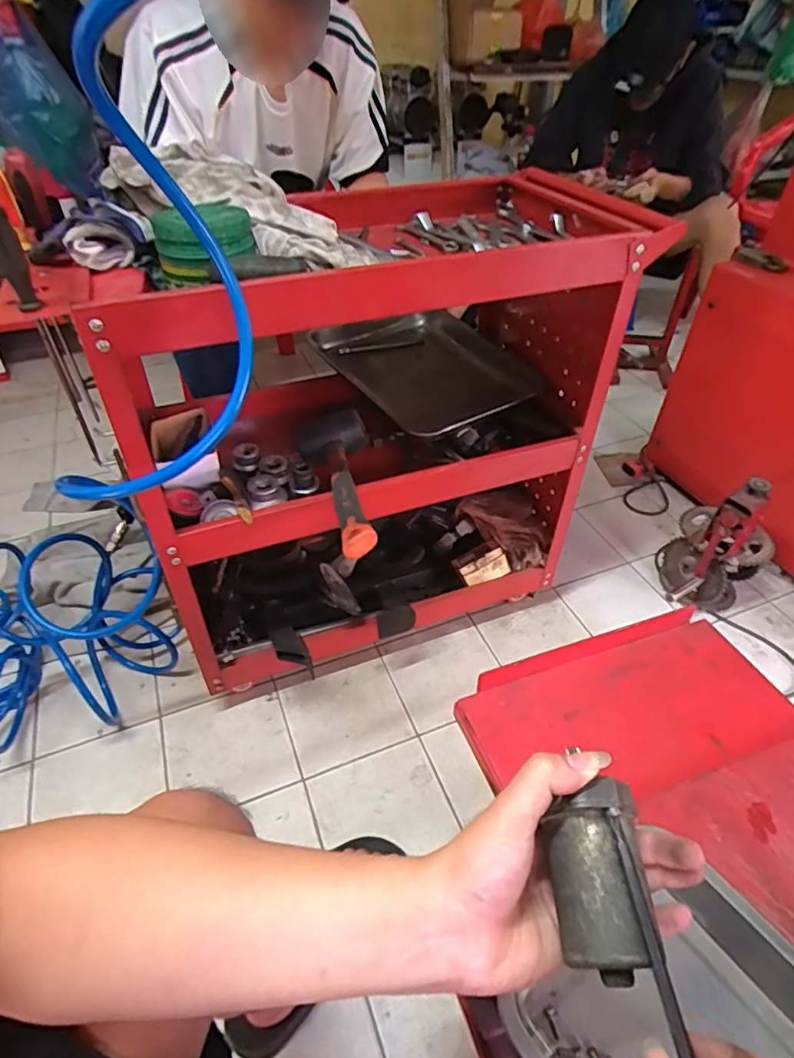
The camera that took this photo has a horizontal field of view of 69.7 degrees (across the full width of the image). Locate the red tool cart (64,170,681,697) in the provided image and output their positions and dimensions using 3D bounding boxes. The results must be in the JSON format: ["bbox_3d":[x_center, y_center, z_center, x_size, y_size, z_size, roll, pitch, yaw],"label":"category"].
[{"bbox_3d":[-0.055,-0.174,0.971,0.717,0.656,0.512,-19,46,-20],"label":"red tool cart"}]

